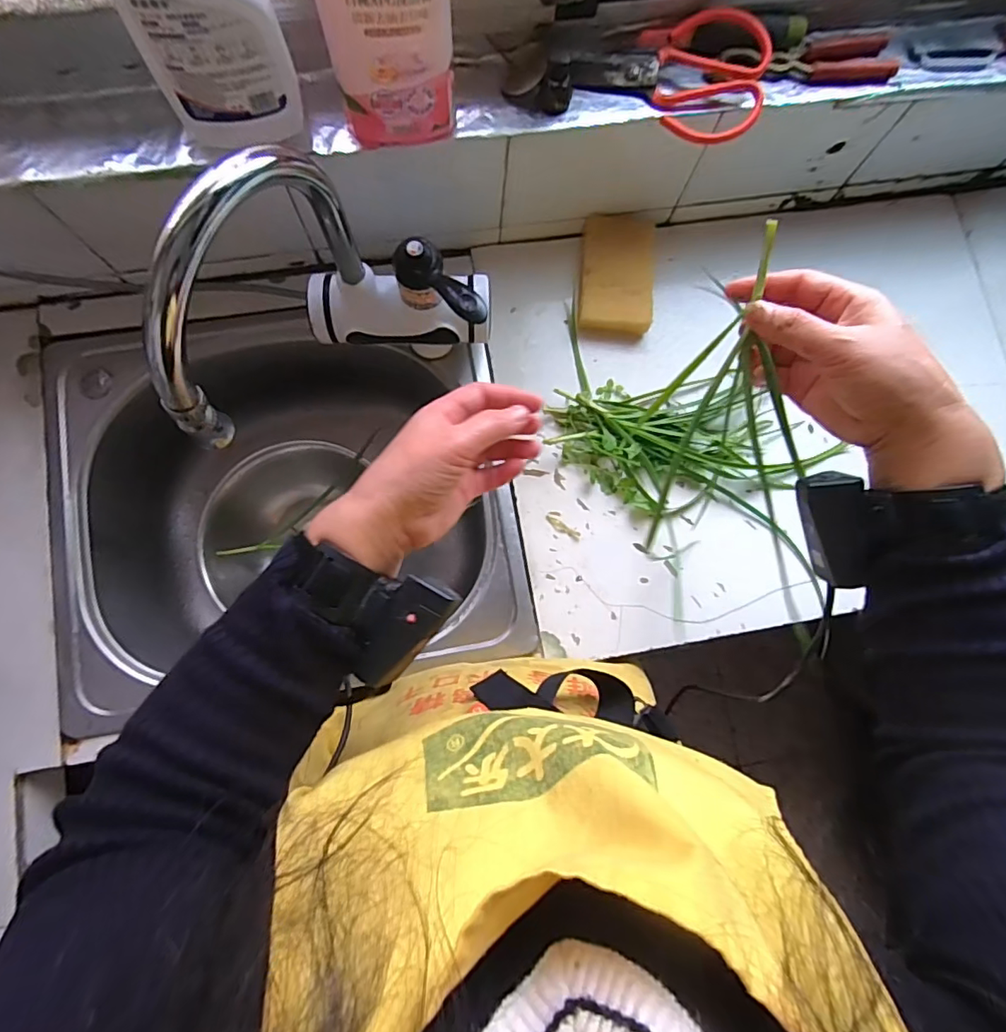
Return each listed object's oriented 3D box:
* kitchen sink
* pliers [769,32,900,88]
[{"bbox_3d":[-0.227,-0.021,0.624,0.470,0.154,0.404,-7,82,-4],"label":"kitchen sink"},{"bbox_3d":[0.306,-0.418,0.492,0.116,0.010,0.042,-10,82,-5],"label":"pliers"}]

